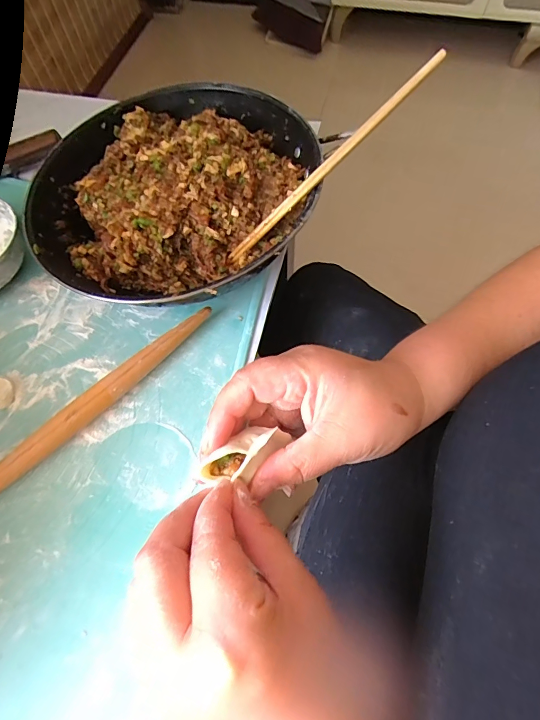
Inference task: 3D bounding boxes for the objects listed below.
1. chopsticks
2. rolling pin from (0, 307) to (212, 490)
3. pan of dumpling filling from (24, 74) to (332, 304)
[{"bbox_3d":[0.045,-0.180,0.386,0.260,0.010,0.016,-34,57,35],"label":"chopsticks"},{"bbox_3d":[-0.182,0.050,0.391,0.314,0.029,0.022,-42,69,-17],"label":"rolling pin"},{"bbox_3d":[-0.108,-0.177,0.462,0.316,0.099,0.306,-1,64,2],"label":"pan of dumpling filling"}]

